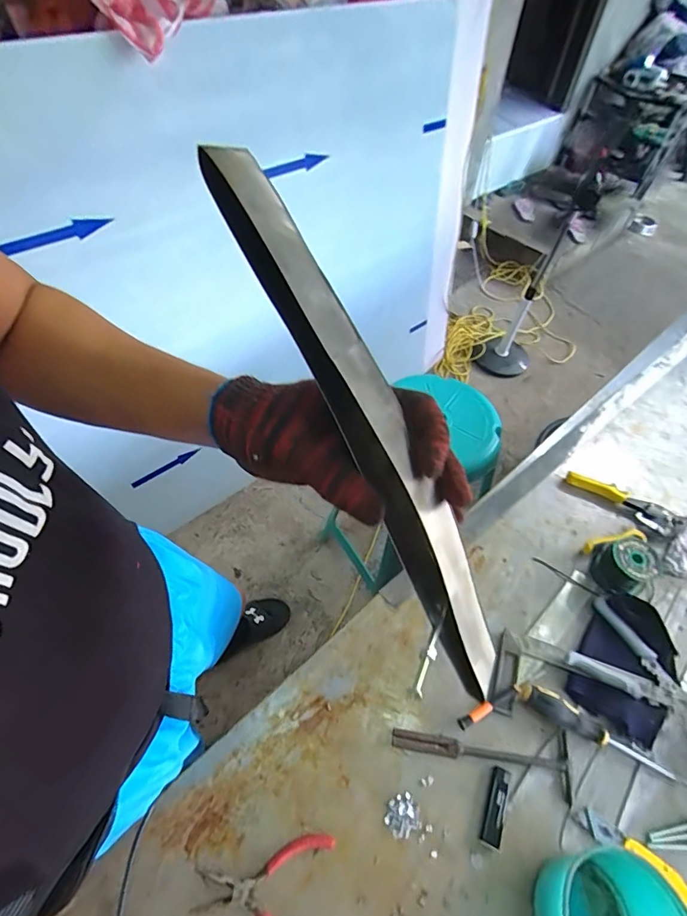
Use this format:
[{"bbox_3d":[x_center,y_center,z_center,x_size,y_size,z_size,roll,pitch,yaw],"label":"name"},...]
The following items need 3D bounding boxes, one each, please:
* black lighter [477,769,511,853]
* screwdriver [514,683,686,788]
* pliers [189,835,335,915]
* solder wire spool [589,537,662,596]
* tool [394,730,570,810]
[{"bbox_3d":[0.183,0.417,0.545,0.022,0.007,0.080,21,55,11],"label":"black lighter"},{"bbox_3d":[0.334,0.354,0.581,0.225,0.030,0.030,25,56,14],"label":"screwdriver"},{"bbox_3d":[-0.086,0.467,0.489,0.144,0.009,0.097,3,53,-2],"label":"pliers"},{"bbox_3d":[0.437,0.168,0.711,0.082,0.064,0.076,2,53,-3],"label":"solder wire spool"},{"bbox_3d":[0.174,0.374,0.574,0.224,0.014,0.067,7,53,1],"label":"tool"}]

